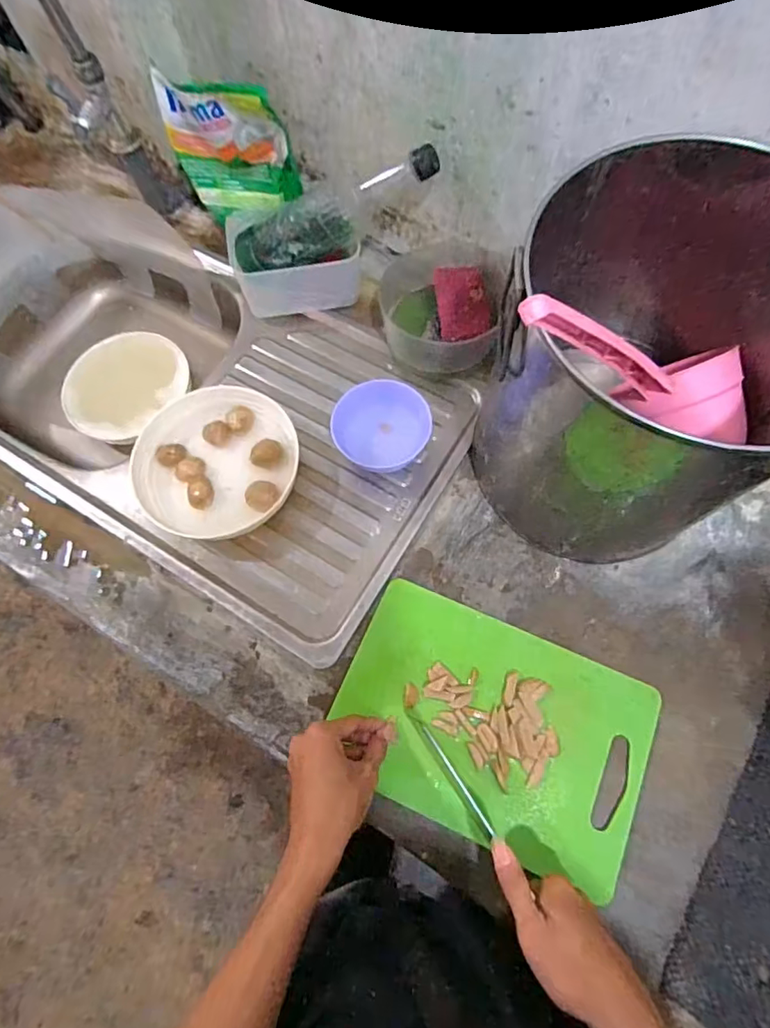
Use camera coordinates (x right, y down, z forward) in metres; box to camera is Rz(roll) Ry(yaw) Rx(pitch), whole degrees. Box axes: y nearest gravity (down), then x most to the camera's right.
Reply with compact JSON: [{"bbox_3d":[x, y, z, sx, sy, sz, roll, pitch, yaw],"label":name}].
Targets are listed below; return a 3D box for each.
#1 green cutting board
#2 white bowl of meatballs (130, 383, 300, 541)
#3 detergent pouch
[{"bbox_3d":[0.105,0.209,0.539,0.296,0.012,0.198,22,74,10],"label":"green cutting board"},{"bbox_3d":[-0.194,-0.069,0.634,0.183,0.039,0.185,-1,71,2],"label":"white bowl of meatballs"},{"bbox_3d":[-0.187,-0.436,0.655,0.166,0.169,0.032,15,76,13],"label":"detergent pouch"}]

